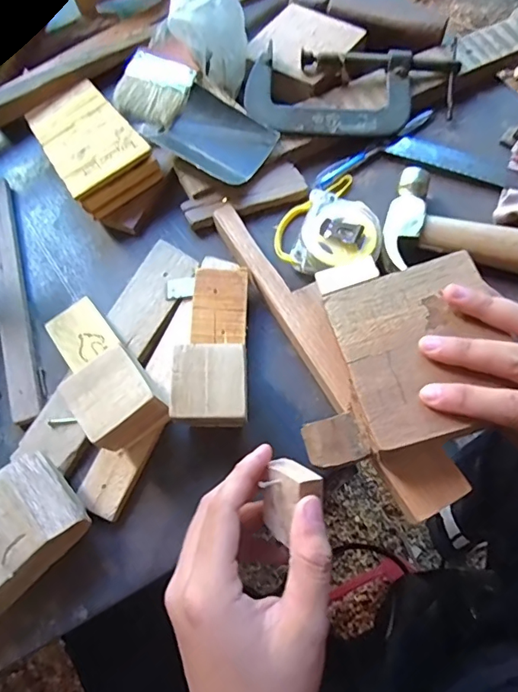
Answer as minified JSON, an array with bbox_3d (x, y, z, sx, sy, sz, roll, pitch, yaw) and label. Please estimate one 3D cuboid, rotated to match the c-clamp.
[{"bbox_3d":[0.085,-0.229,0.431,0.194,0.023,0.083,3,80,0],"label":"c-clamp"}]

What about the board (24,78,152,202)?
[{"bbox_3d":[-0.159,-0.191,0.428,0.075,0.008,0.131,-36,63,-6],"label":"board"}]

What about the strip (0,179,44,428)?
[{"bbox_3d":[-0.211,-0.049,0.401,0.024,0.009,0.243,-18,68,-6],"label":"strip"}]

